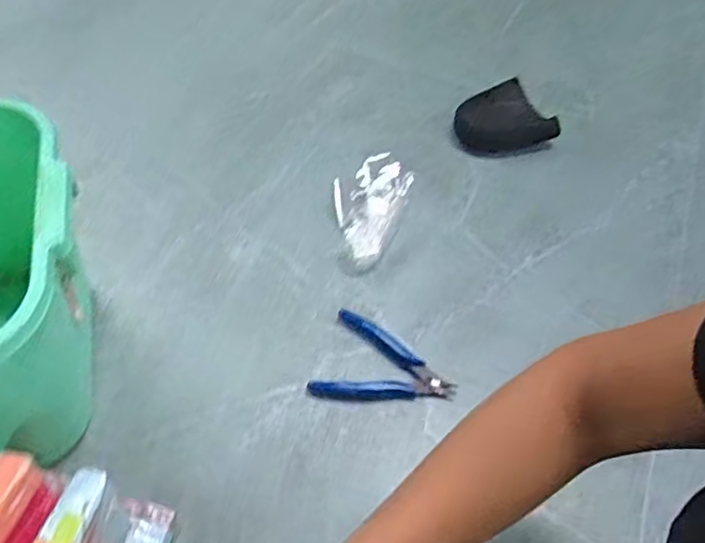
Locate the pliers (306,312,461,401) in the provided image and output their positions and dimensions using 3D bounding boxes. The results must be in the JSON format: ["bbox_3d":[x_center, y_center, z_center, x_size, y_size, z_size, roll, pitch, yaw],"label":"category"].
[{"bbox_3d":[0.031,0.085,0.569,0.116,0.006,0.087,18,53,9],"label":"pliers"}]

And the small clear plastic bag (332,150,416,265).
[{"bbox_3d":[0.015,-0.071,0.676,0.073,0.034,0.138,16,52,8],"label":"small clear plastic bag"}]

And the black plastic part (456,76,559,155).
[{"bbox_3d":[0.175,-0.183,0.780,0.111,0.032,0.094,-6,53,-10],"label":"black plastic part"}]

